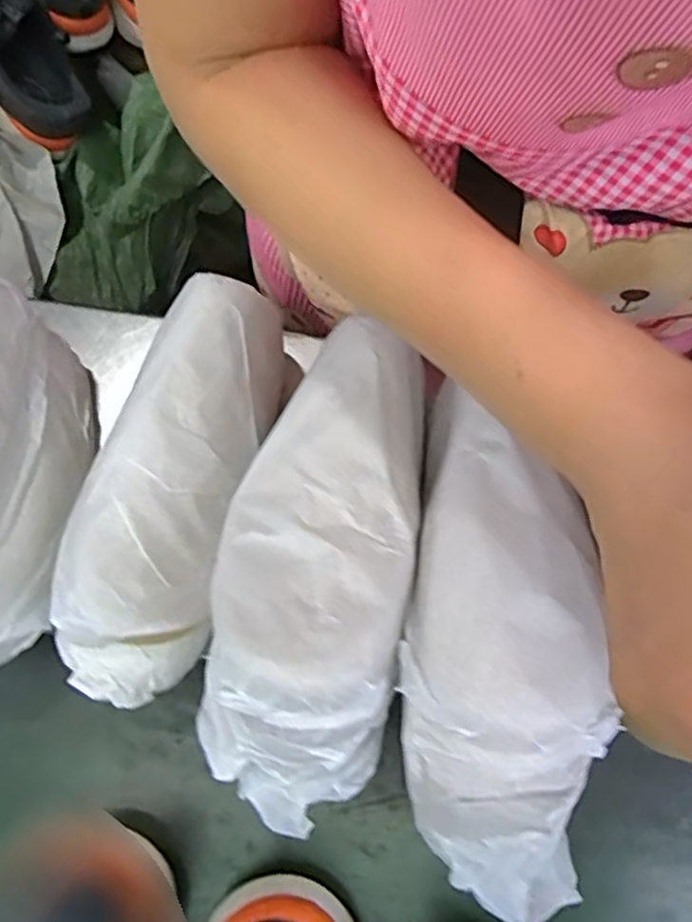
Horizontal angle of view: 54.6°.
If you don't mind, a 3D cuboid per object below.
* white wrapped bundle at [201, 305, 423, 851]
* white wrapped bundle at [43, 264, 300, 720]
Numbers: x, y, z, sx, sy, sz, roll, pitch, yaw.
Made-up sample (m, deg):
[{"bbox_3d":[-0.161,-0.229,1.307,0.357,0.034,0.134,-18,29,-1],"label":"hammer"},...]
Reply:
[{"bbox_3d":[-0.017,0.054,0.347,0.099,0.093,0.255,8,72,3],"label":"white wrapped bundle"},{"bbox_3d":[-0.103,0.016,0.394,0.090,0.099,0.236,22,73,8],"label":"white wrapped bundle"}]

